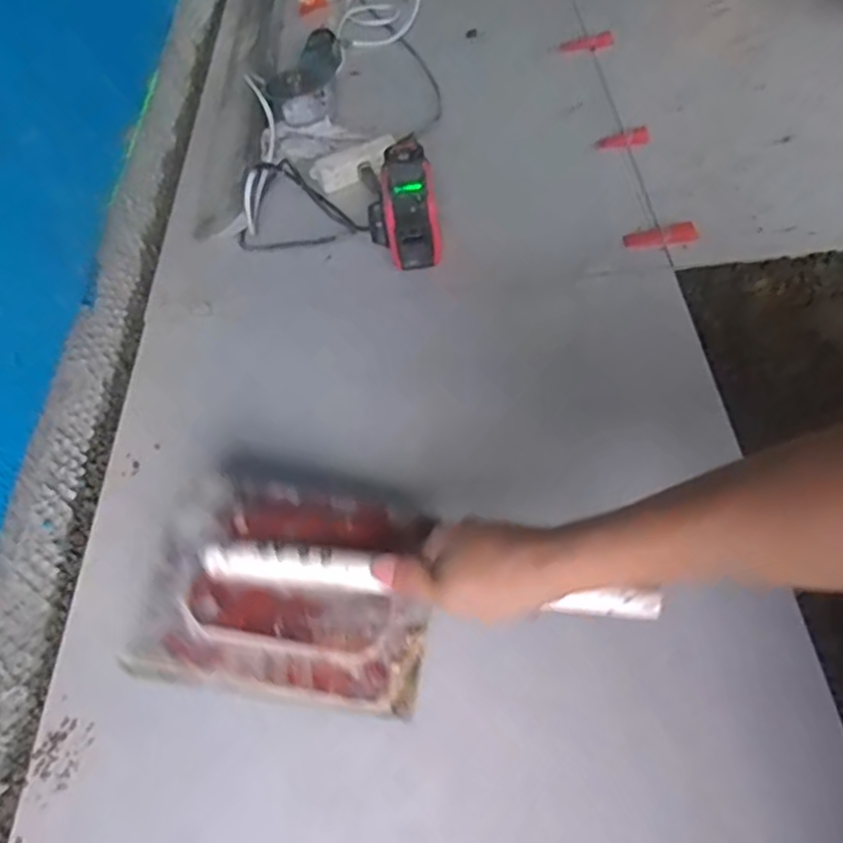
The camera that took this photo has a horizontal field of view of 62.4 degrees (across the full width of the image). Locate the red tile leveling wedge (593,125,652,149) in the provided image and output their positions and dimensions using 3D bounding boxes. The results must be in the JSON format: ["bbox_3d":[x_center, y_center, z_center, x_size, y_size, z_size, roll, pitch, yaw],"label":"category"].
[{"bbox_3d":[0.279,-0.393,0.970,0.073,0.021,0.020,-5,56,20],"label":"red tile leveling wedge"}]

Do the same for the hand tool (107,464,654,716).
[{"bbox_3d":[-0.018,0.131,0.519,0.368,0.059,0.162,6,58,9],"label":"hand tool"}]

